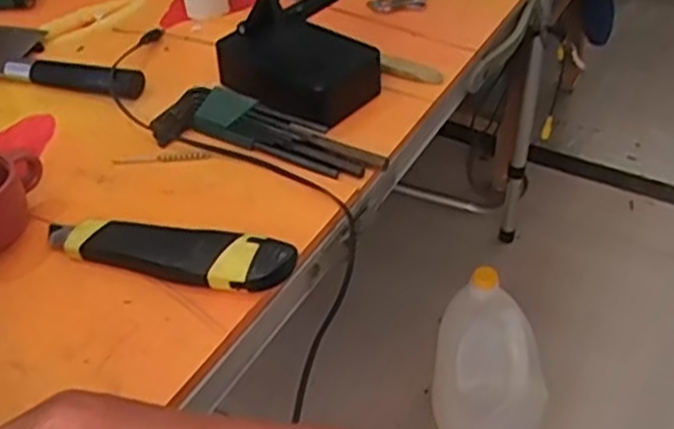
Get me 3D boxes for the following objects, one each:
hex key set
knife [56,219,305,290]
[{"bbox_3d":[-0.049,-0.062,0.559,0.173,0.022,0.057,13,42,17],"label":"hex key set"},{"bbox_3d":[-0.107,0.021,0.465,0.159,0.021,0.043,10,41,14],"label":"knife"}]

